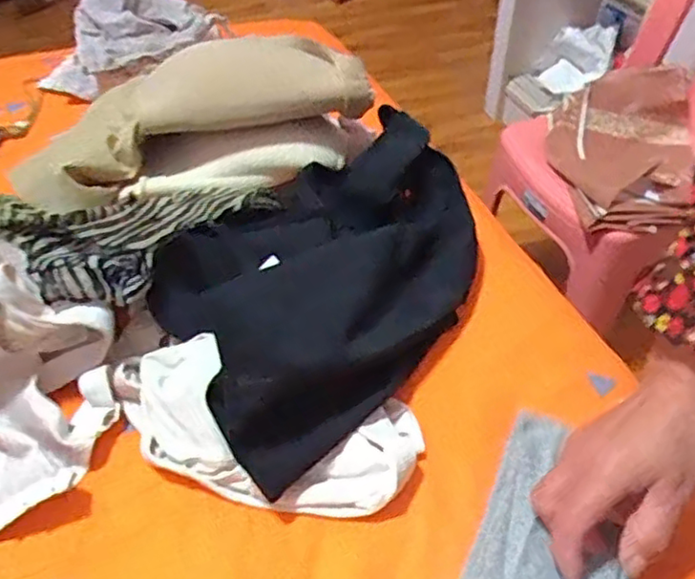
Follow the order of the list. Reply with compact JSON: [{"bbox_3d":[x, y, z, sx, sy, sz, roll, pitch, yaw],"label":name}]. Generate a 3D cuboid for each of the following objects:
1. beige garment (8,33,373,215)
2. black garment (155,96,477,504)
[{"bbox_3d":[-0.156,-0.165,0.645,0.325,0.098,0.172,-21,50,-17],"label":"beige garment"},{"bbox_3d":[-0.001,-0.029,0.527,0.182,0.101,0.361,26,53,24],"label":"black garment"}]

